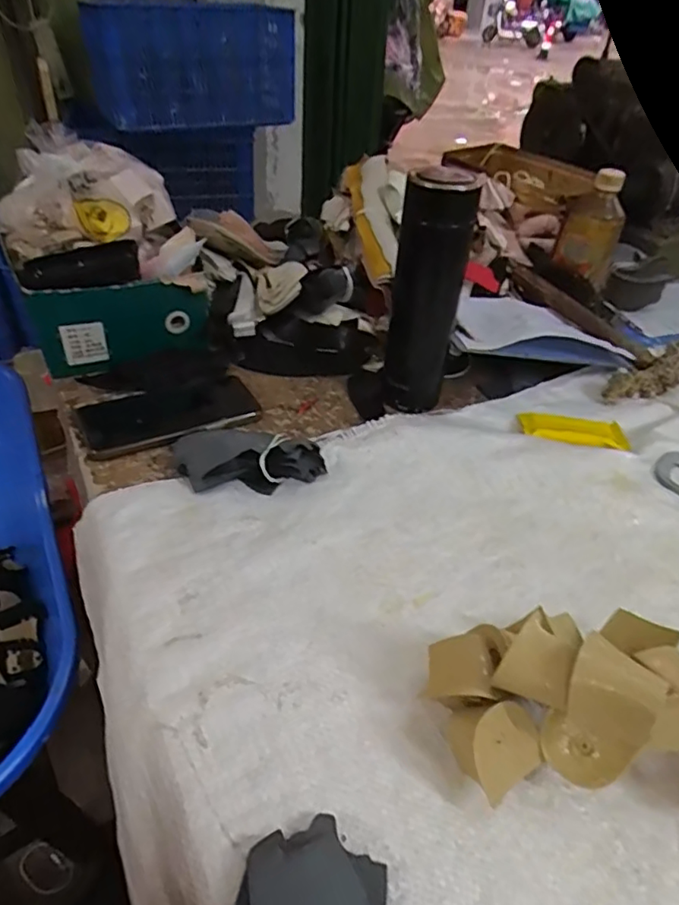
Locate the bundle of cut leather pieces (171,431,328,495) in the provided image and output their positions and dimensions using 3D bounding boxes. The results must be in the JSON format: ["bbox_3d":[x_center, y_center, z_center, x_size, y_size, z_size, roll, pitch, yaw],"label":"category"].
[{"bbox_3d":[-0.077,0.004,0.481,0.125,0.037,0.048,-1,41,-9],"label":"bundle of cut leather pieces"}]

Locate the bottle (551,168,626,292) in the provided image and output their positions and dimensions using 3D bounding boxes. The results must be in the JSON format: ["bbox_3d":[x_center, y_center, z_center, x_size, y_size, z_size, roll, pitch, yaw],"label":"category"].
[{"bbox_3d":[0.324,-0.289,0.721,0.073,0.128,0.076,21,43,17],"label":"bottle"}]

